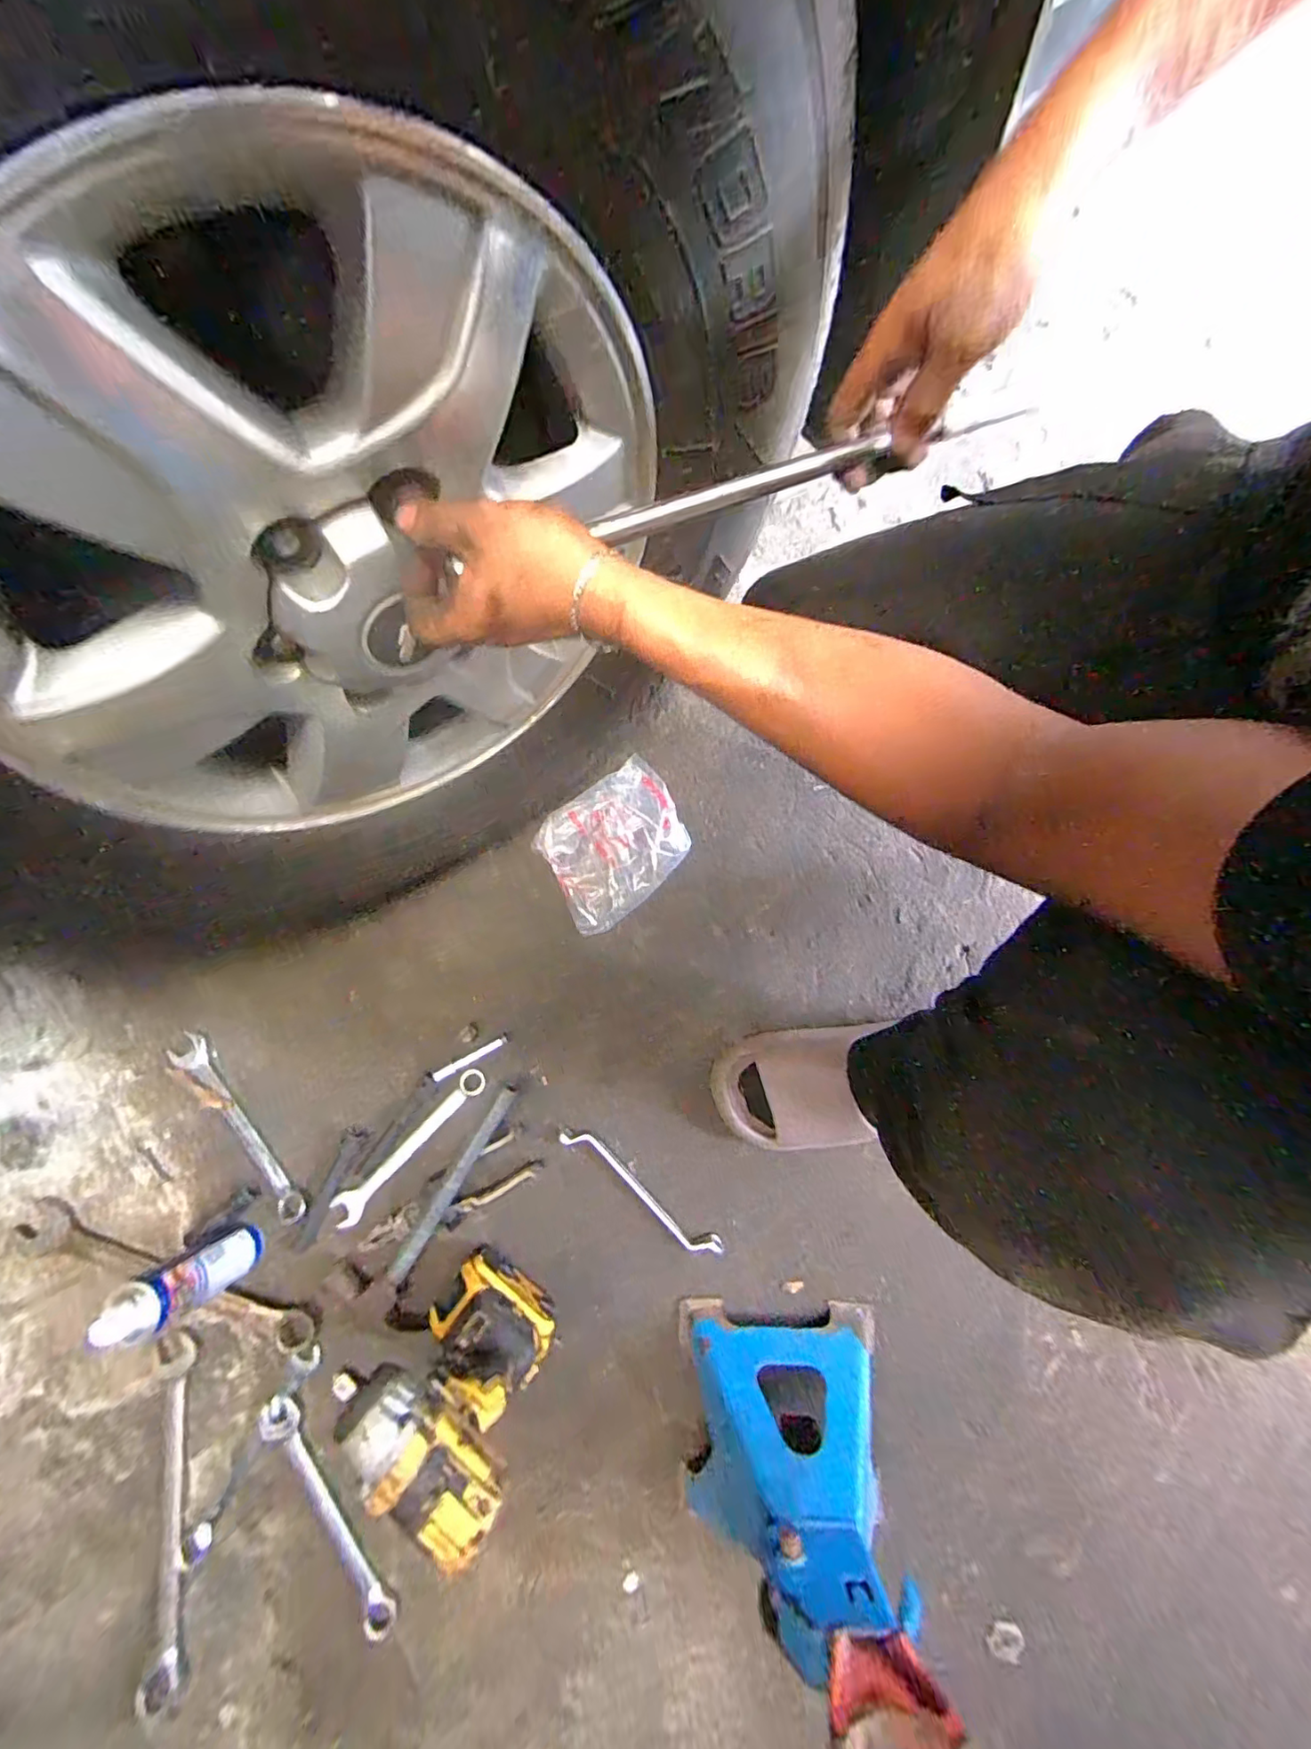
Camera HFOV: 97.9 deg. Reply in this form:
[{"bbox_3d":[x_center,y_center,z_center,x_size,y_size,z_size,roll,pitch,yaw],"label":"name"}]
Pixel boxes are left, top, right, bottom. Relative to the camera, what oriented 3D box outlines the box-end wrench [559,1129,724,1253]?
[{"bbox_3d":[-0.018,0.345,0.623,0.204,0.014,0.028,36,82,8],"label":"box-end wrench"}]

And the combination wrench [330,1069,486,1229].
[{"bbox_3d":[-0.274,0.302,0.638,0.216,0.008,0.032,-44,81,-7],"label":"combination wrench"}]

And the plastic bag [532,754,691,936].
[{"bbox_3d":[-0.048,-0.037,0.687,0.179,0.024,0.146,-38,80,-6],"label":"plastic bag"}]

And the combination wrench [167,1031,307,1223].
[{"bbox_3d":[-0.467,0.282,0.642,0.038,0.009,0.242,-42,80,-7],"label":"combination wrench"}]

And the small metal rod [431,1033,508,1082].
[{"bbox_3d":[-0.209,0.207,0.646,0.091,0.006,0.011,-28,79,-4],"label":"small metal rod"}]

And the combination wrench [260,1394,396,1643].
[{"bbox_3d":[-0.326,0.627,0.563,0.039,0.021,0.221,-38,80,-6],"label":"combination wrench"}]

